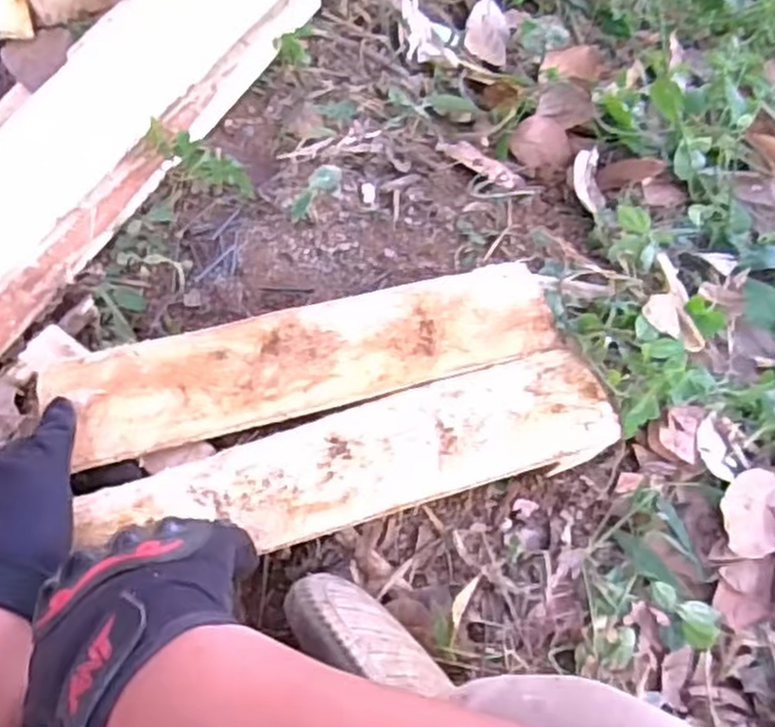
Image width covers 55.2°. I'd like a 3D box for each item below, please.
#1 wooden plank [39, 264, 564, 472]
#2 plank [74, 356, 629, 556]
[{"bbox_3d":[-0.047,-0.008,0.570,0.378,0.016,0.089,-14,61,-16],"label":"wooden plank"},{"bbox_3d":[-0.012,0.066,0.530,0.376,0.020,0.089,-12,60,-16],"label":"plank"}]

